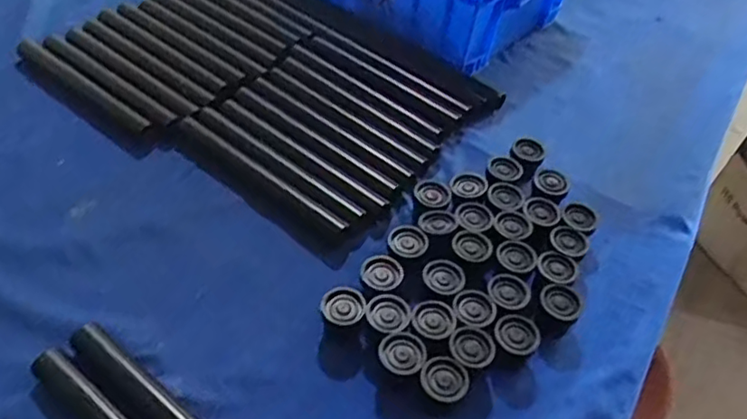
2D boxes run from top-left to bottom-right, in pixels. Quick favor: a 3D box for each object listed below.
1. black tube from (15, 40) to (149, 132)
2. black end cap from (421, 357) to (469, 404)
[{"bbox_3d":[-0.312,-0.131,0.661,0.204,0.021,0.022,31,50,21],"label":"black tube"},{"bbox_3d":[0.052,0.130,0.459,0.035,0.030,0.031,12,46,5],"label":"black end cap"}]

